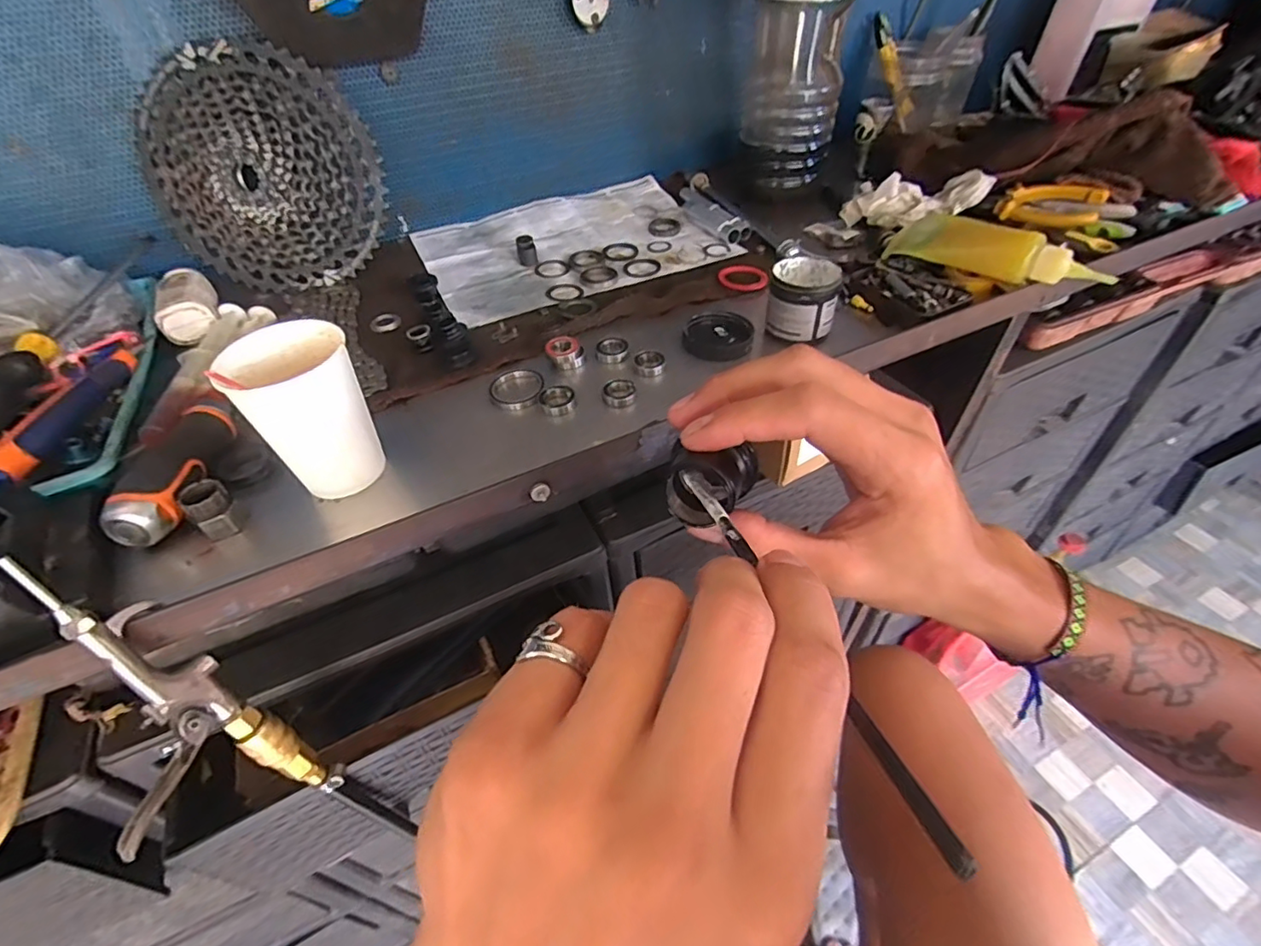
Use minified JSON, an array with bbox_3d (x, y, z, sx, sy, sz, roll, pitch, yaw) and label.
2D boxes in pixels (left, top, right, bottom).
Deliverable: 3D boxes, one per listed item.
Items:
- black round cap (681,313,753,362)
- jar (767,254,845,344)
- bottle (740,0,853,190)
[{"bbox_3d":[0.071,-0.112,0.462,0.054,0.011,0.058,-2,45,2],"label":"black round cap"},{"bbox_3d":[0.139,-0.140,0.457,0.054,0.045,0.057,6,46,10],"label":"jar"},{"bbox_3d":[0.170,-0.434,0.573,0.101,0.260,0.086,5,46,8],"label":"bottle"}]

